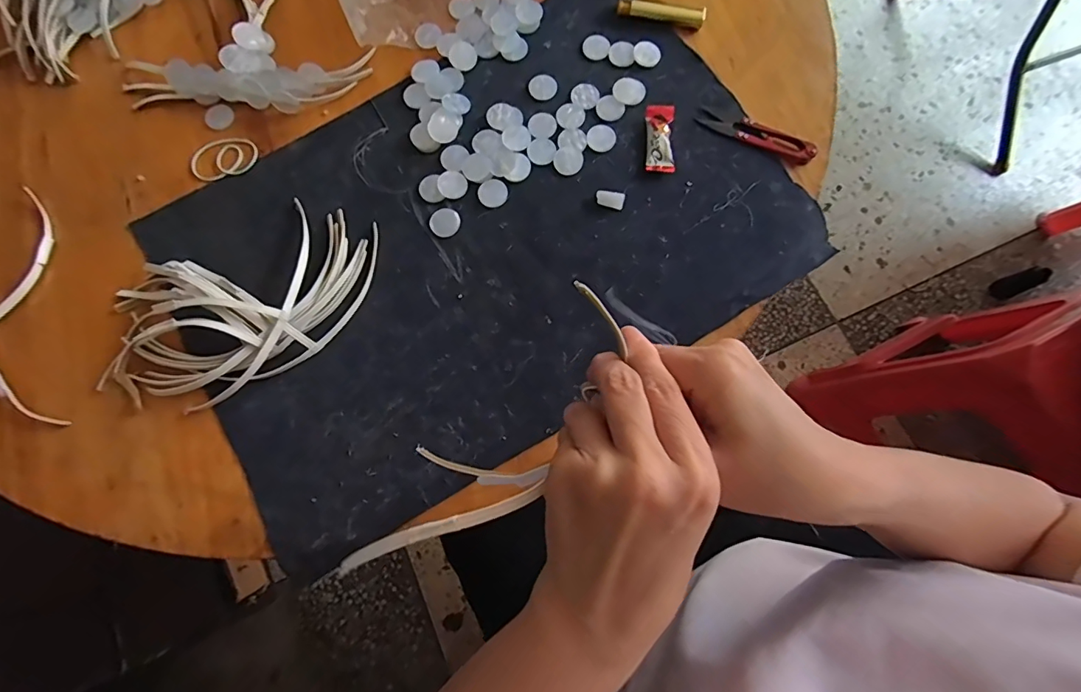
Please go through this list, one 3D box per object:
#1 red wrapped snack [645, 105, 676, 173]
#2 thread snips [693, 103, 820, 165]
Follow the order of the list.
[{"bbox_3d":[0.105,-0.181,0.412,0.024,0.012,0.061,1,77,2],"label":"red wrapped snack"},{"bbox_3d":[0.190,-0.188,0.416,0.102,0.007,0.026,26,79,8],"label":"thread snips"}]

